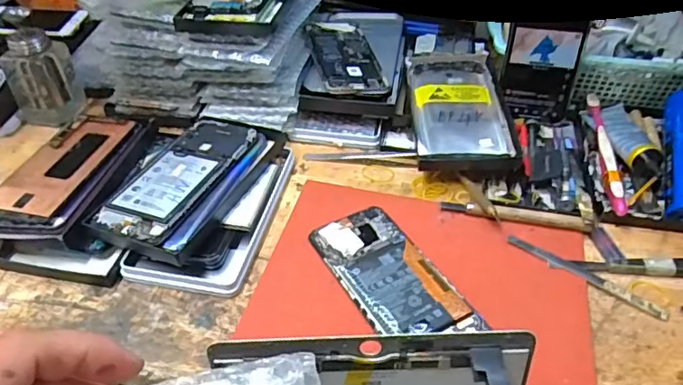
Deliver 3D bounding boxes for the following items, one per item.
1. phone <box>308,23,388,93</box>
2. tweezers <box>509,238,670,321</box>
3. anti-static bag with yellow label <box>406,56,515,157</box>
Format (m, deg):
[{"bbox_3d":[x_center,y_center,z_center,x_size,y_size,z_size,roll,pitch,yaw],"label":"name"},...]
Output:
[{"bbox_3d":[0.002,-0.152,0.593,0.067,0.005,0.146,-6,47,-15],"label":"phone"},{"bbox_3d":[0.198,0.067,0.438,0.129,0.004,0.010,26,49,26],"label":"tweezers"},{"bbox_3d":[0.120,-0.098,0.567,0.091,0.022,0.173,0,48,1],"label":"anti-static bag with yellow label"}]

